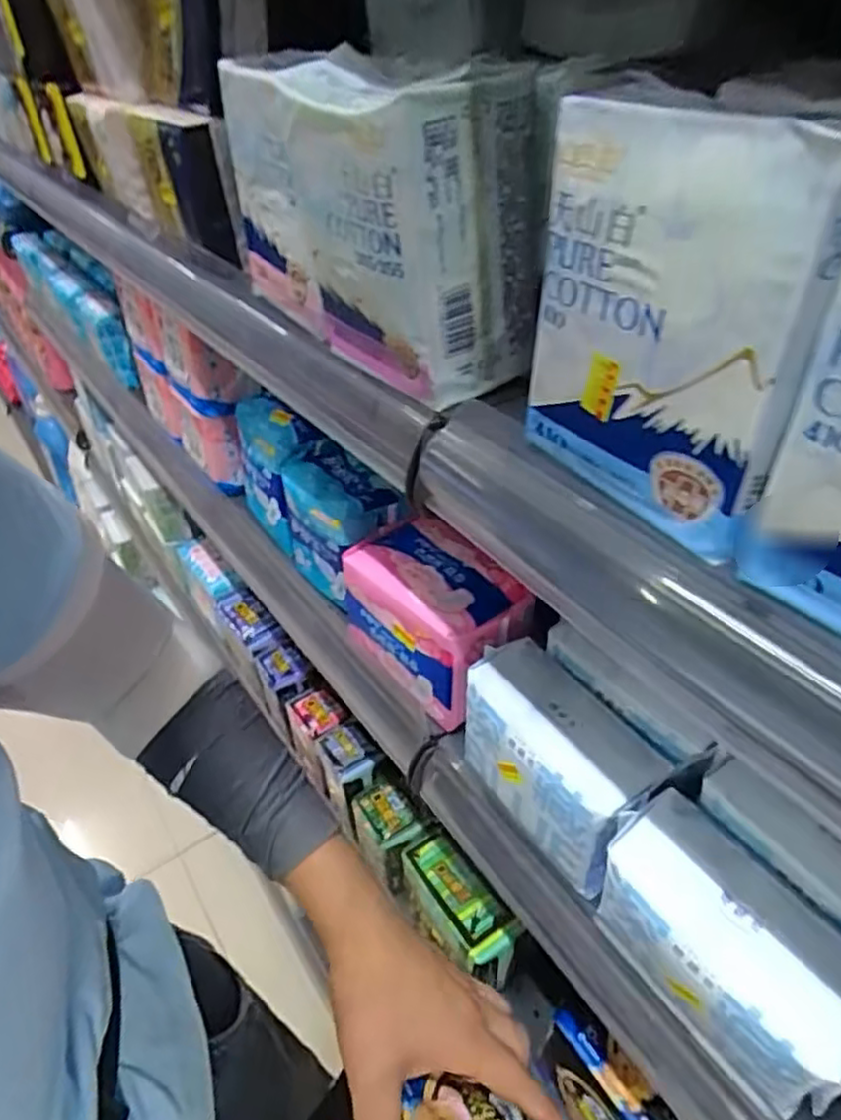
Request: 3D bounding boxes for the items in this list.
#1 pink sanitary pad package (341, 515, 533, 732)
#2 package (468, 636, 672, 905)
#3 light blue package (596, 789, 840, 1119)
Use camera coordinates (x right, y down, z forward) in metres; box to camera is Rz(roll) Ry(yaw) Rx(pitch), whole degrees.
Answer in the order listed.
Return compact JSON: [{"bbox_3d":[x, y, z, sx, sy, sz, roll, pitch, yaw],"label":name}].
[{"bbox_3d":[0.009,0.038,0.471,0.075,0.080,0.129,-32,49,-32],"label":"pink sanitary pad package"},{"bbox_3d":[0.076,0.112,0.380,0.057,0.079,0.111,-25,46,-27],"label":"package"},{"bbox_3d":[0.136,0.177,0.300,0.056,0.082,0.114,-30,48,-31],"label":"light blue package"}]

